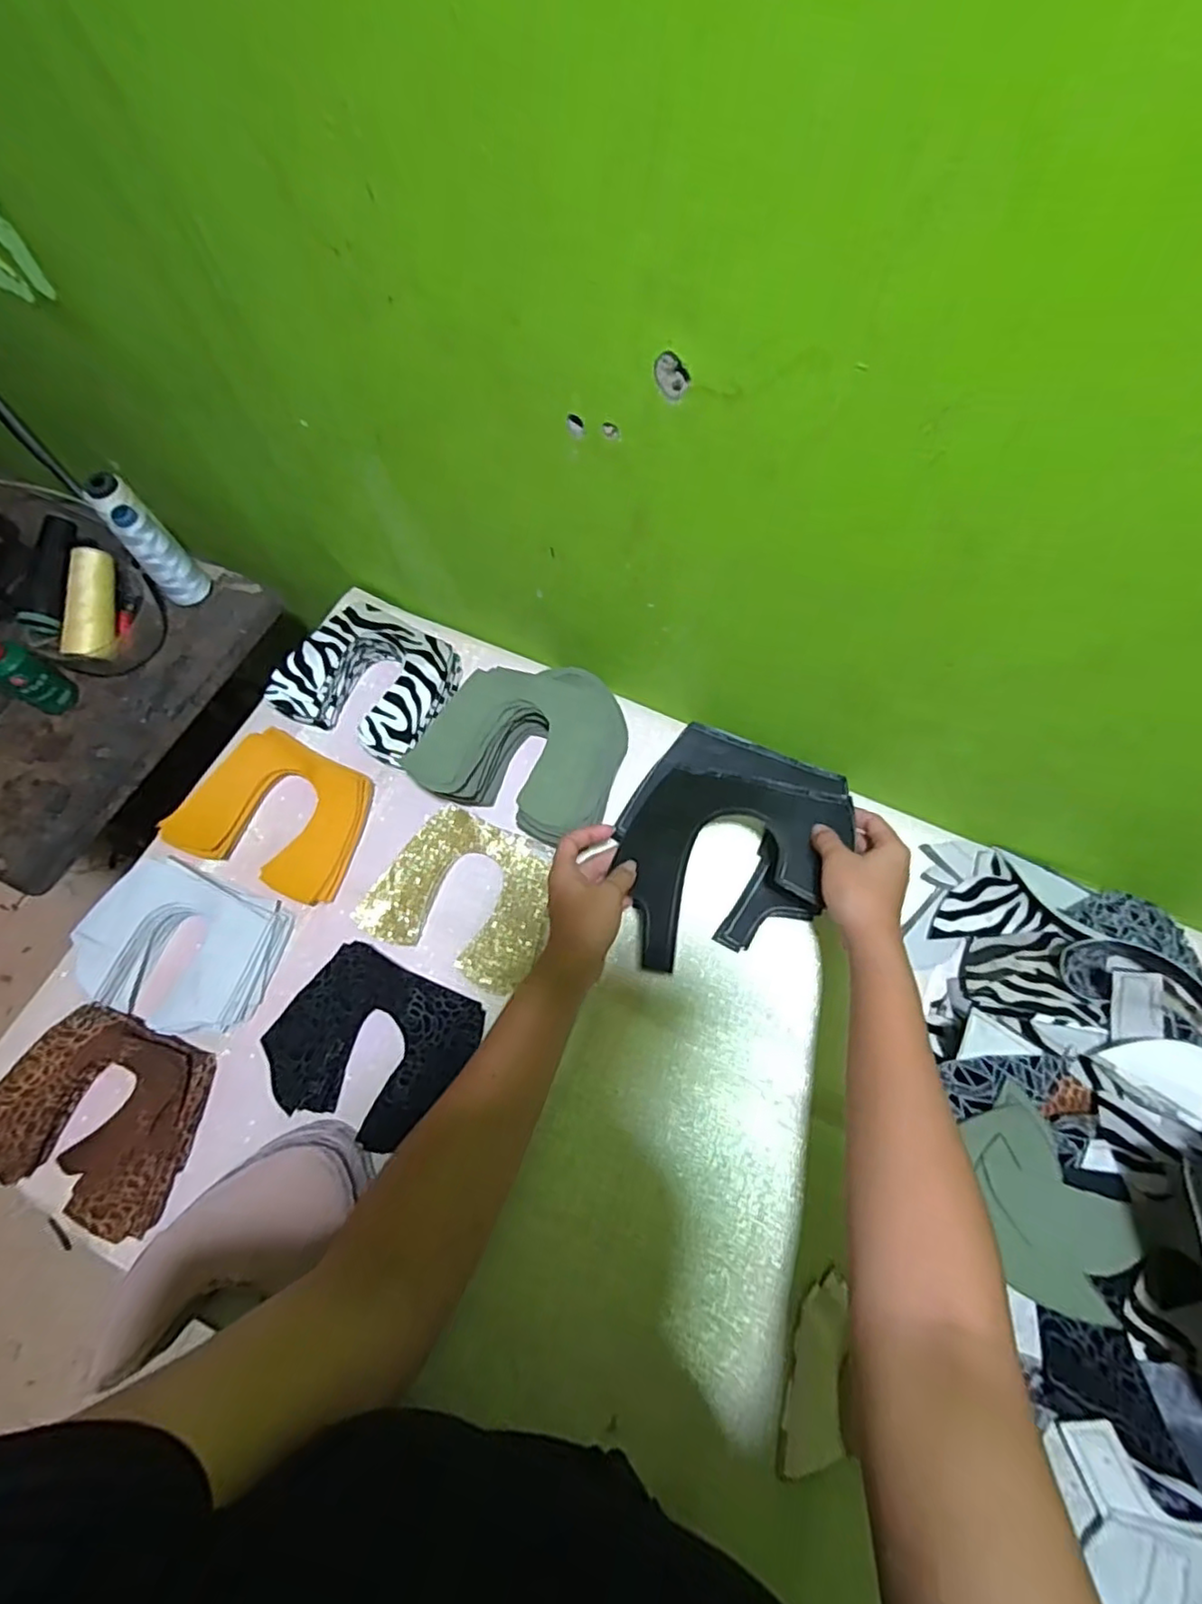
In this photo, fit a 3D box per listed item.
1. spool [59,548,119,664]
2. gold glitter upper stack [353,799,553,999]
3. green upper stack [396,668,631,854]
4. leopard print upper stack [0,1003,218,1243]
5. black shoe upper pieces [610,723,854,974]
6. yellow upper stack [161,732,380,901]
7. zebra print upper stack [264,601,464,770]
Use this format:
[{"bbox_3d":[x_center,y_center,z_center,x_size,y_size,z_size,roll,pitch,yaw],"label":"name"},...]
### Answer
[{"bbox_3d":[-0.511,-0.197,0.651,0.033,0.039,0.112,1,86,2],"label":"spool"},{"bbox_3d":[-0.118,0.081,0.575,0.154,0.020,0.129,22,70,10],"label":"gold glitter upper stack"},{"bbox_3d":[-0.068,-0.052,0.597,0.172,0.073,0.156,20,70,9],"label":"green upper stack"},{"bbox_3d":[-0.395,0.242,0.510,0.160,0.030,0.134,21,70,10],"label":"leopard print upper stack"},{"bbox_3d":[0.107,0.039,0.552,0.167,0.073,0.231,17,70,8],"label":"black shoe upper pieces"},{"bbox_3d":[-0.298,0.009,0.601,0.159,0.034,0.126,21,70,9],"label":"yellow upper stack"},{"bbox_3d":[-0.220,-0.117,0.636,0.152,0.047,0.134,24,71,11],"label":"zebra print upper stack"}]

